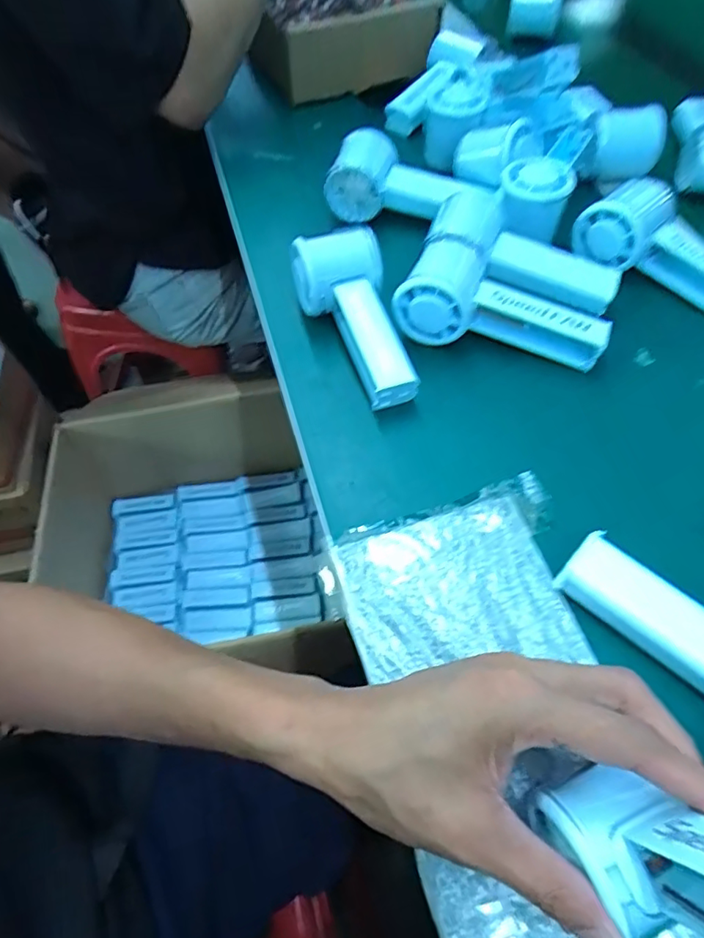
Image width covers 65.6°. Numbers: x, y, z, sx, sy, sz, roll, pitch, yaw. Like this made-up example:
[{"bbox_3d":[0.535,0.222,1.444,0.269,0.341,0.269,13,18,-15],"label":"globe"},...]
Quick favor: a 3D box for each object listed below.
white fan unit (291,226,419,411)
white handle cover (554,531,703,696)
[{"bbox_3d":[0.007,-0.113,0.411,0.060,0.041,0.146,-21,72,-11],"label":"white fan unit"},{"bbox_3d":[0.162,0.080,0.290,0.100,0.024,0.032,38,67,23],"label":"white handle cover"}]

